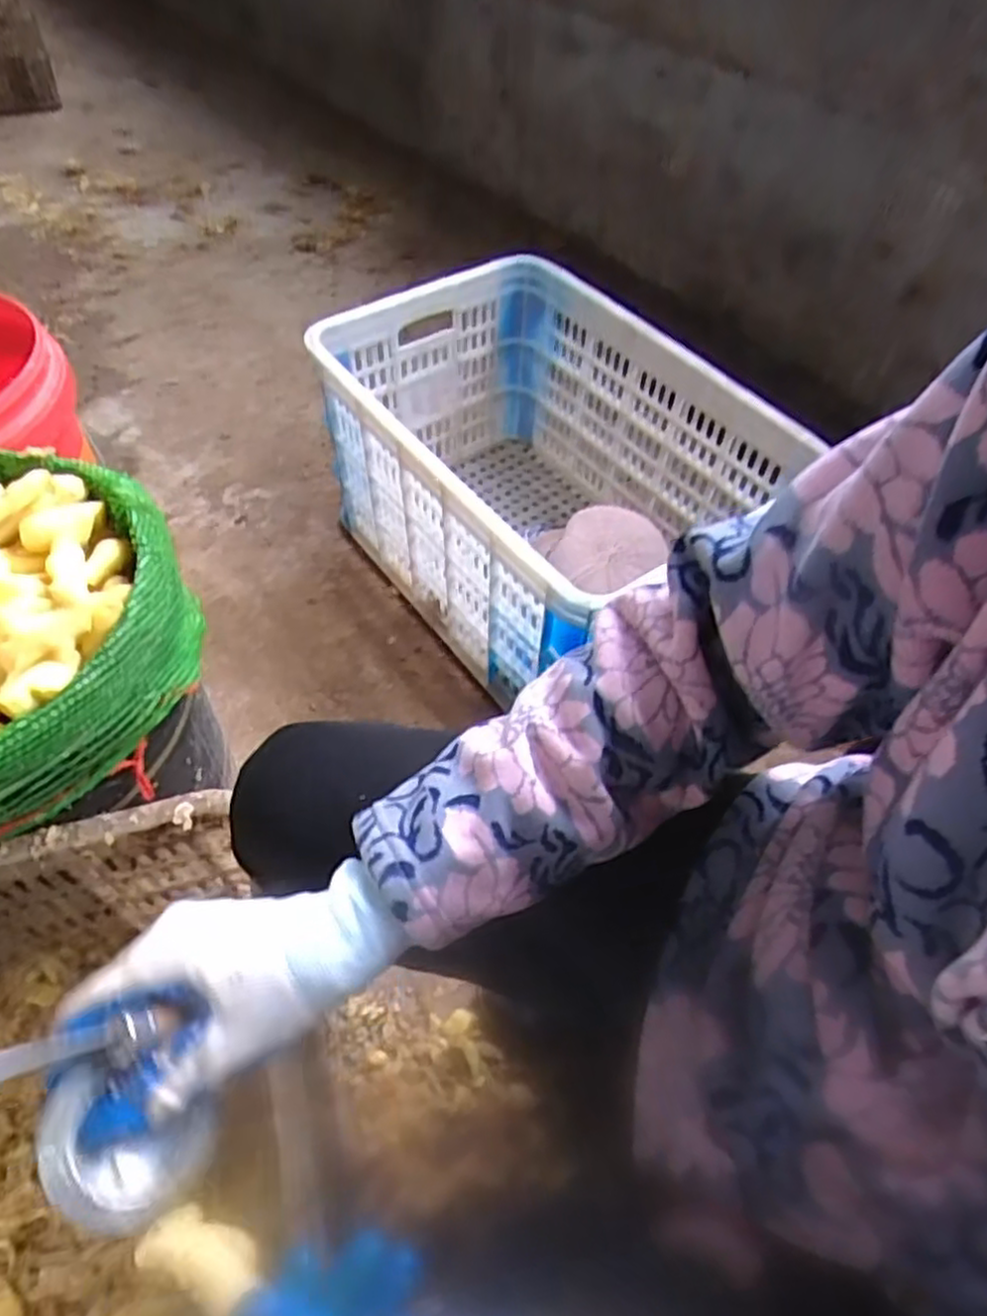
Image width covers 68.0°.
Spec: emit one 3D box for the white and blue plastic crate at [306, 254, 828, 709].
[{"bbox_3d":[0.059,-0.209,0.920,0.354,0.302,0.520,-31,61,-22],"label":"white and blue plastic crate"}]

